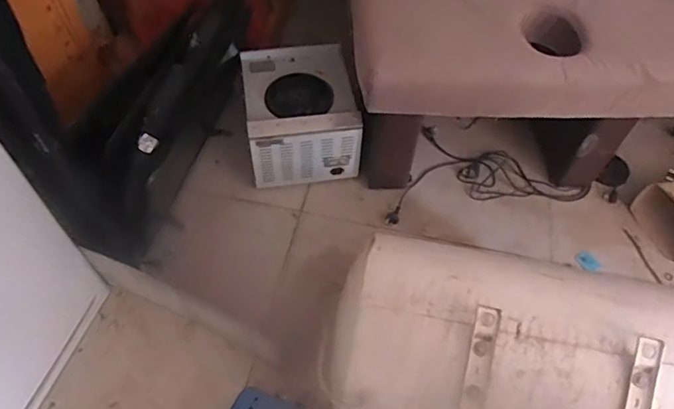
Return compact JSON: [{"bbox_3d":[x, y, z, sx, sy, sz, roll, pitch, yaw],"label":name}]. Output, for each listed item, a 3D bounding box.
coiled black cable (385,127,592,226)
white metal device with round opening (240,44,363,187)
[{"bbox_3d":[0.456,-0.126,1.730,0.640,0.042,0.347,-7,54,-5],"label":"coiled black cable"},{"bbox_3d":[-0.127,-0.282,1.681,0.332,0.261,0.406,-4,53,-8],"label":"white metal device with round opening"}]

